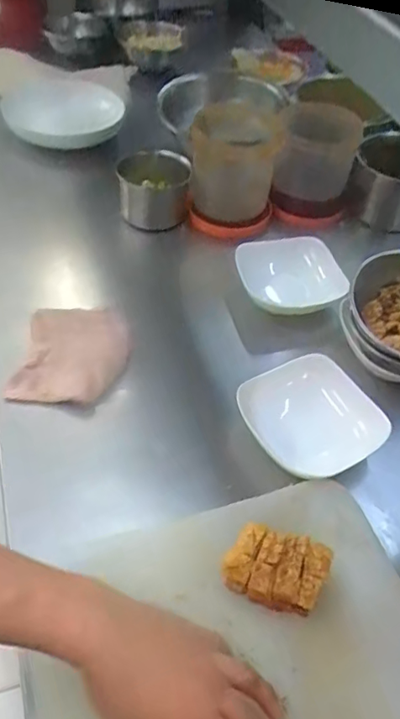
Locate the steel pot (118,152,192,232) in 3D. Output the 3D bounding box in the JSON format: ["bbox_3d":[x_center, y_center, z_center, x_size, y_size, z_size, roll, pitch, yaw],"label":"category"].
[{"bbox_3d":[-0.074,-0.277,0.906,0.113,0.097,0.112,2,49,-2],"label":"steel pot"}]

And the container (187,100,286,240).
[{"bbox_3d":[0.057,-0.316,0.912,0.136,0.184,0.135,6,49,2],"label":"container"}]

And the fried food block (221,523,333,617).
[{"bbox_3d":[0.068,0.192,0.502,0.087,0.047,0.054,15,50,9],"label":"fried food block"}]

